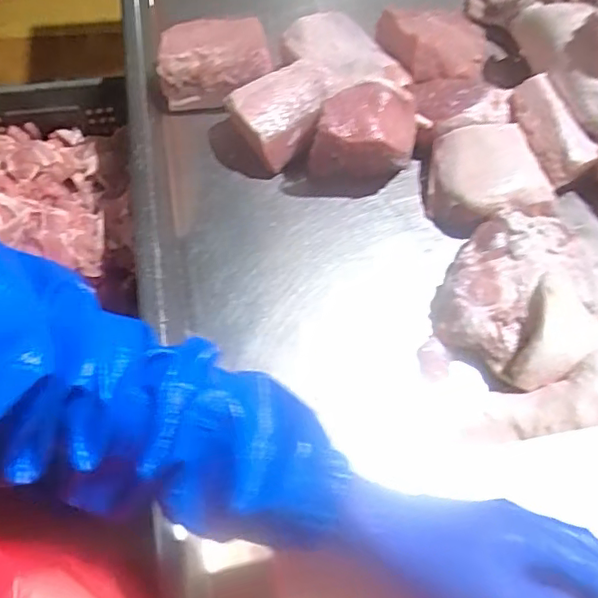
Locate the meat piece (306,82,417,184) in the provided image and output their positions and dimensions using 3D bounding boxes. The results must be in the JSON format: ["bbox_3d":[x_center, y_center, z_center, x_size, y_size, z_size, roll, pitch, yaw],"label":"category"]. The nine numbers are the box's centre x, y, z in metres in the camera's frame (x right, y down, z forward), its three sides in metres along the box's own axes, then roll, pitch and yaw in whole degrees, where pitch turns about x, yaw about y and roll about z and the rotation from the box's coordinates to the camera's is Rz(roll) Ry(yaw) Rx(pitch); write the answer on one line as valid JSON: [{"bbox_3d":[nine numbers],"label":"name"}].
[{"bbox_3d":[0.077,-0.196,0.709,0.123,0.110,0.072,5,58,0],"label":"meat piece"}]

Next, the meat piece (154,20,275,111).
[{"bbox_3d":[-0.113,-0.321,0.785,0.147,0.078,0.101,-2,58,-4],"label":"meat piece"}]

